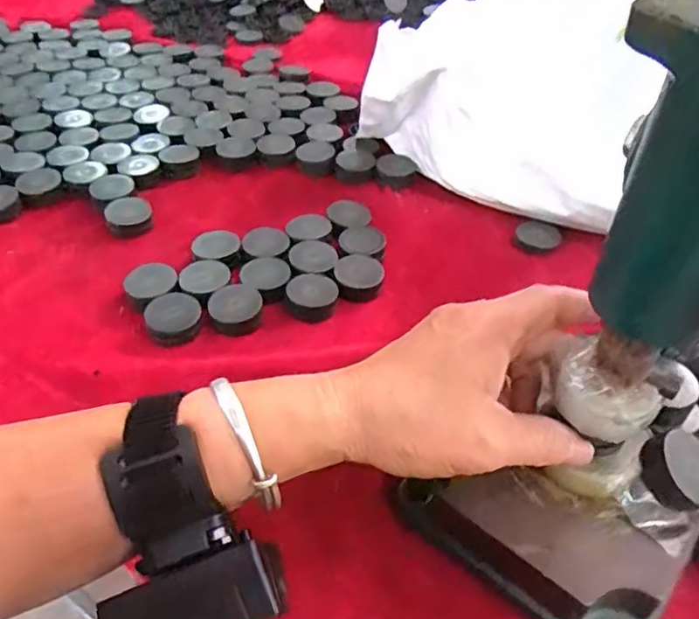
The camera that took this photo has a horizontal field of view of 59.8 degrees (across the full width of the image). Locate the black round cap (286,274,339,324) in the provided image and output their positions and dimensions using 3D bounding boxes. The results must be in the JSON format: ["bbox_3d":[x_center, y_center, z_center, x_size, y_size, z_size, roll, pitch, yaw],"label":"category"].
[{"bbox_3d":[-0.024,-0.008,0.394,0.032,0.015,0.031,1,44,-1],"label":"black round cap"}]

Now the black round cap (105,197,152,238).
[{"bbox_3d":[-0.163,-0.070,0.447,0.029,0.012,0.034,-25,51,-26],"label":"black round cap"}]

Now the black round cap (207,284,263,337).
[{"bbox_3d":[-0.071,0.000,0.382,0.032,0.013,0.031,1,44,-1],"label":"black round cap"}]

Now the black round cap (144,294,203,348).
[{"bbox_3d":[-0.109,0.004,0.375,0.032,0.009,0.033,1,44,-1],"label":"black round cap"}]

